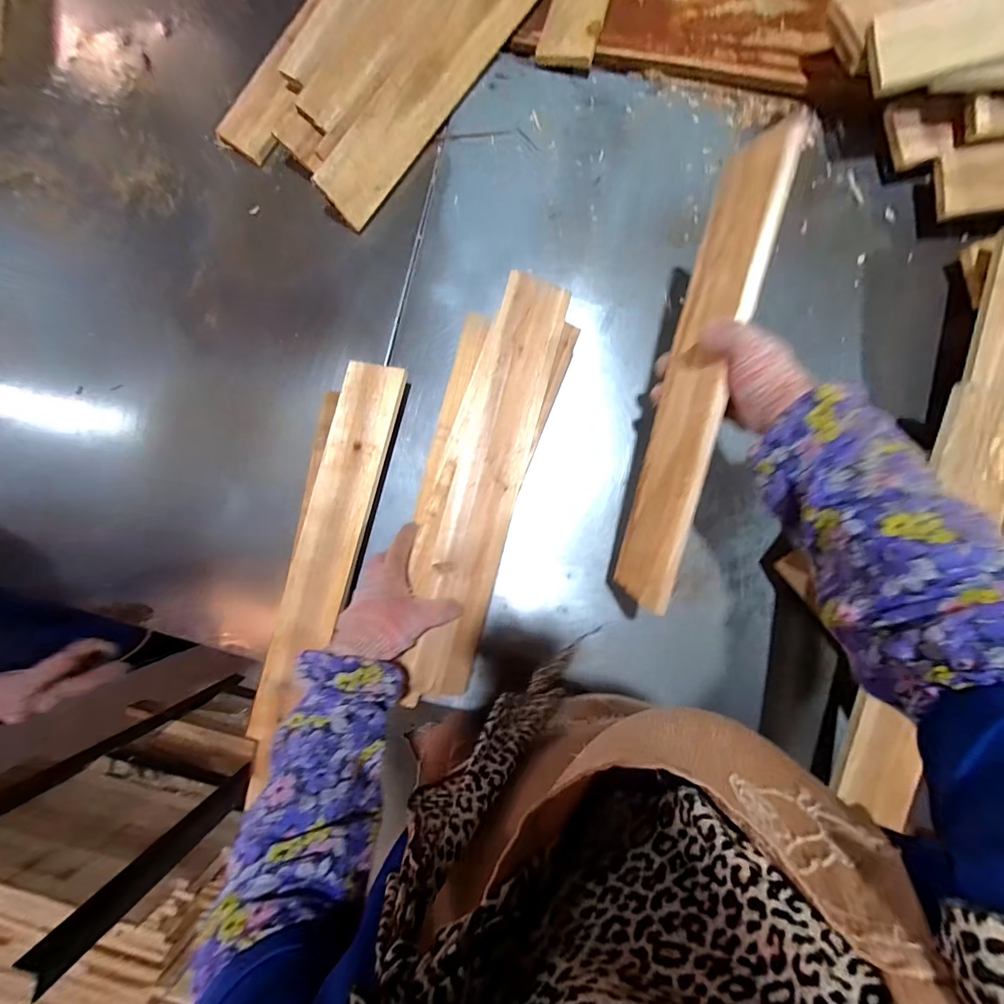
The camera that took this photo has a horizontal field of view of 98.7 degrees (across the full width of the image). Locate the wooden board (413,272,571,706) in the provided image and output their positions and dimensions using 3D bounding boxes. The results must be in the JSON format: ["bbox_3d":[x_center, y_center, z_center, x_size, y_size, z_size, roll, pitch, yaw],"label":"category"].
[{"bbox_3d":[-0.017,-0.020,0.509,0.081,0.027,0.486,14,89,4],"label":"wooden board"}]

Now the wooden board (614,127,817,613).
[{"bbox_3d":[0.192,-0.111,0.442,0.011,0.084,0.451,6,103,-22],"label":"wooden board"}]

